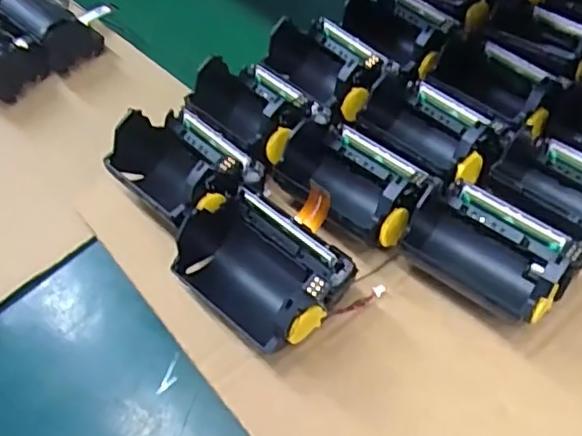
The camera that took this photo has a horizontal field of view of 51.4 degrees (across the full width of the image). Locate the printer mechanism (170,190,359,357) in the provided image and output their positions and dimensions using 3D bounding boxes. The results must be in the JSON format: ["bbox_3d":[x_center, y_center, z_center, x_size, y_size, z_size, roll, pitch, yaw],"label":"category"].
[{"bbox_3d":[-0.014,0.023,0.274,0.073,0.039,0.052,36,63,24],"label":"printer mechanism"}]

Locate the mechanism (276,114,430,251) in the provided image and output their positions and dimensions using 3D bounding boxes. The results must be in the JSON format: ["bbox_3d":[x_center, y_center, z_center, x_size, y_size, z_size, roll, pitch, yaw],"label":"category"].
[{"bbox_3d":[0.030,-0.020,0.299,0.056,0.040,0.075,-35,61,-21],"label":"mechanism"}]

